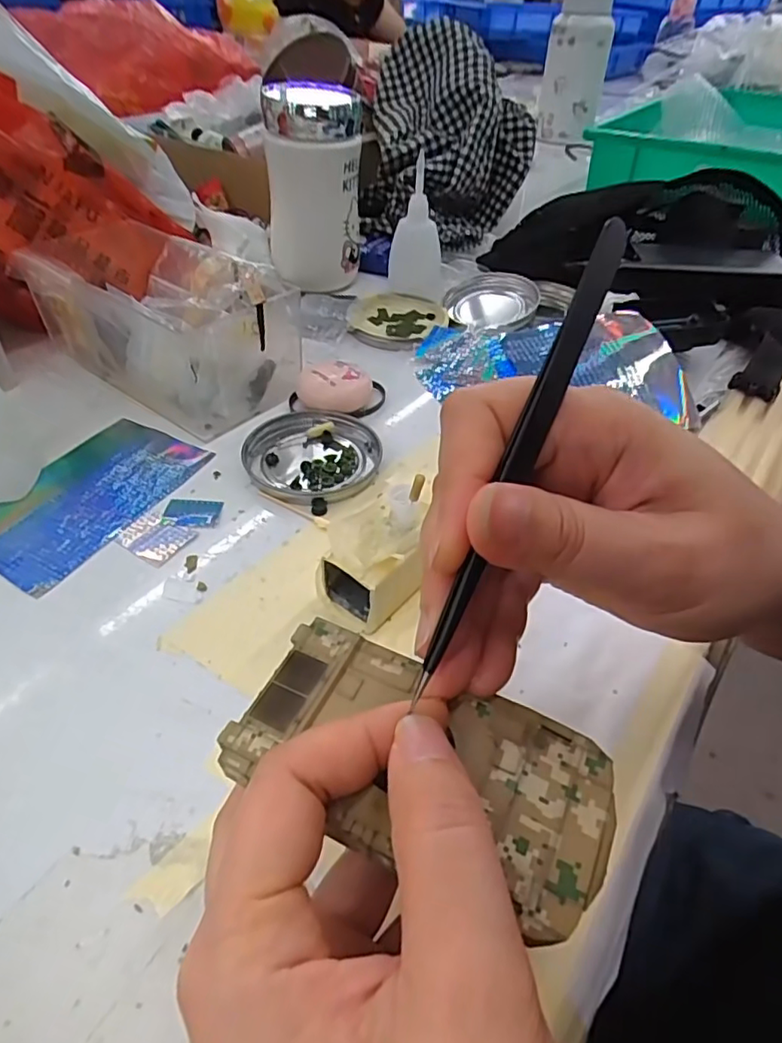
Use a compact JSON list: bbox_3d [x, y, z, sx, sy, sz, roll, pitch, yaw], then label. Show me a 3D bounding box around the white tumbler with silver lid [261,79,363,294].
[{"bbox_3d":[-0.063,-0.275,0.494,0.075,0.143,0.065,-2,44,-5],"label":"white tumbler with silver lid"}]

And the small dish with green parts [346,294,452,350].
[{"bbox_3d":[0.003,-0.163,0.482,0.076,0.012,0.076,19,46,16],"label":"small dish with green parts"}]

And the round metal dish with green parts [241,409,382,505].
[{"bbox_3d":[-0.048,-0.039,0.350,0.077,0.008,0.079,1,44,-1],"label":"round metal dish with green parts"}]

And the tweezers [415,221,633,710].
[{"bbox_3d":[0.034,-0.016,0.153,0.005,0.019,0.130,23,89,20],"label":"tweezers"}]

